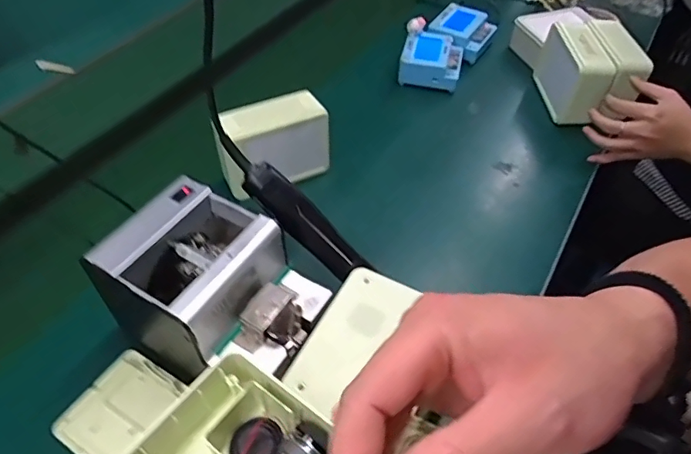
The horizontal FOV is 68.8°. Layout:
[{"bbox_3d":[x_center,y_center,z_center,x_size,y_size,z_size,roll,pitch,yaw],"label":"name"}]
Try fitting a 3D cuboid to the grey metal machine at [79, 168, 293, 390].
[{"bbox_3d":[-0.137,0.053,0.487,0.130,0.124,0.128,23,53,20],"label":"grey metal machine"}]

